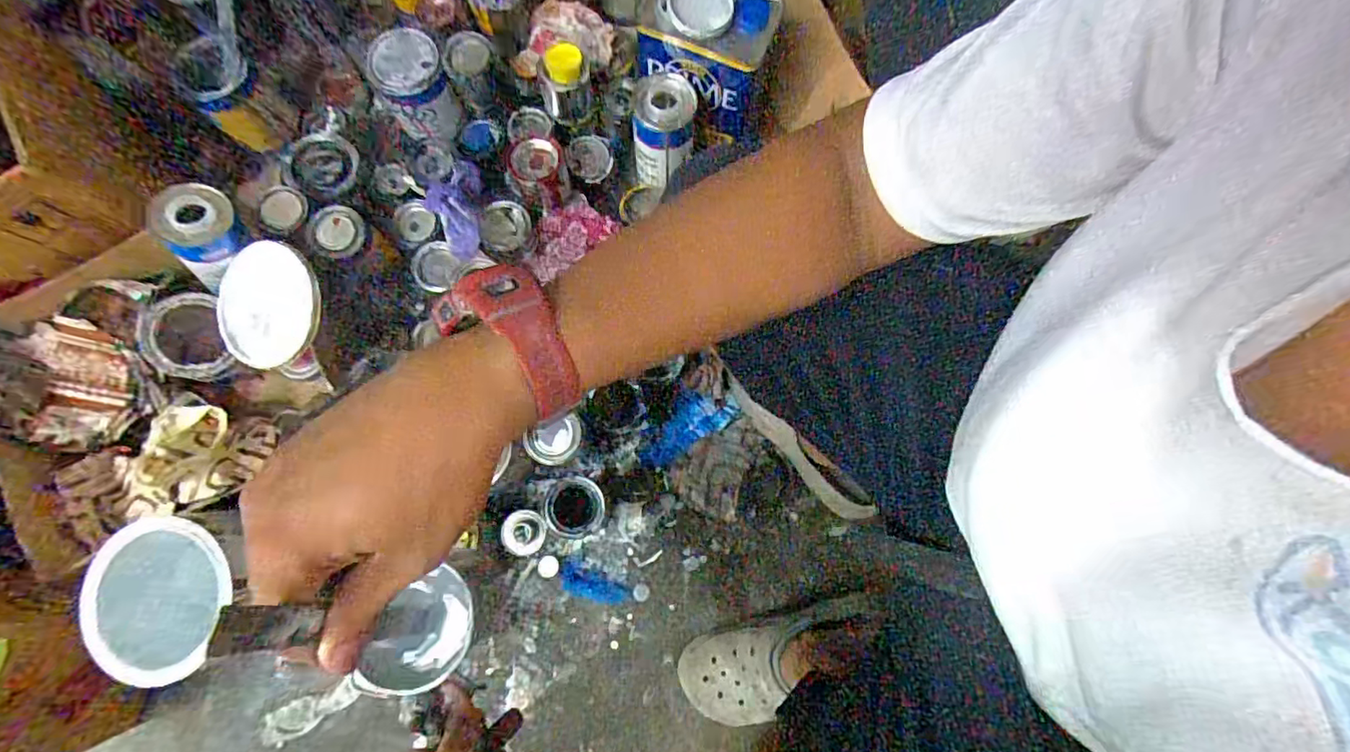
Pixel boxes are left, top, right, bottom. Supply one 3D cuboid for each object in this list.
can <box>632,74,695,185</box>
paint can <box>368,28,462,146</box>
[{"bbox_3d":[-0.015,-0.331,0.783,0.080,0.129,0.088,10,78,1],"label":"can"},{"bbox_3d":[-0.372,-0.416,0.829,0.097,0.119,0.094,0,78,-1],"label":"paint can"}]

